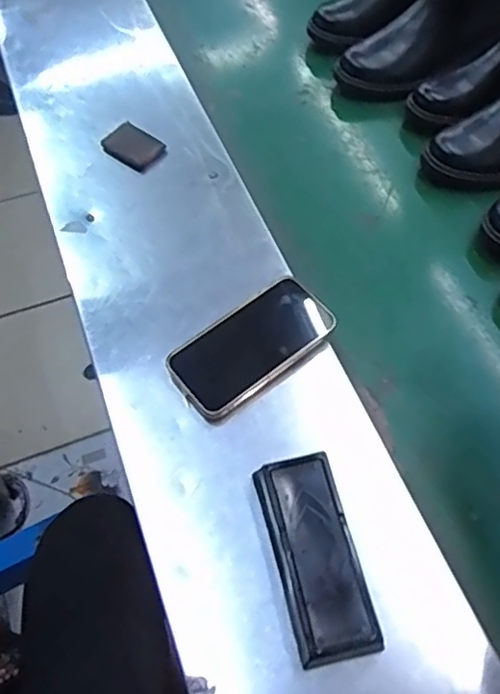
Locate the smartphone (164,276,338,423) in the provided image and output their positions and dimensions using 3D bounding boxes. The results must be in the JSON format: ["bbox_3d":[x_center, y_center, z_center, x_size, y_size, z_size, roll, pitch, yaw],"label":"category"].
[{"bbox_3d":[0.000,-0.004,0.589,0.157,0.015,0.083,-37,61,-16],"label":"smartphone"}]

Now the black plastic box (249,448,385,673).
[{"bbox_3d":[0.051,0.164,0.481,0.063,0.046,0.147,-12,59,-7],"label":"black plastic box"}]

